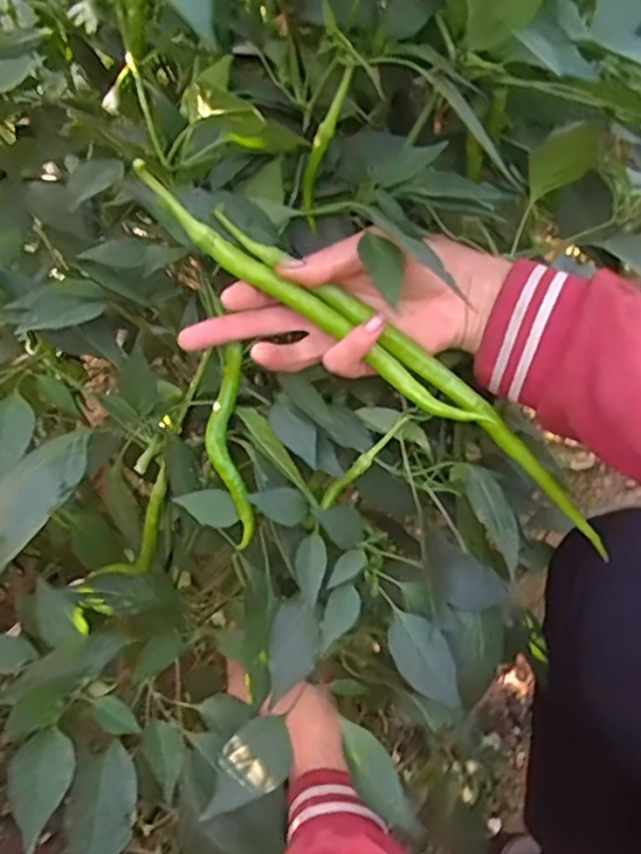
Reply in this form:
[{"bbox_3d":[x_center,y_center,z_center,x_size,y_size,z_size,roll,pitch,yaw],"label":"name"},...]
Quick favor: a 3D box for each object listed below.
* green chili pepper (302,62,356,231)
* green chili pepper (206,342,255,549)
[{"bbox_3d":[0.001,-0.152,0.372,0.013,0.095,0.009,35,51,9],"label":"green chili pepper"},{"bbox_3d":[-0.057,0.012,0.417,0.025,0.124,0.011,-5,-1,1],"label":"green chili pepper"}]

